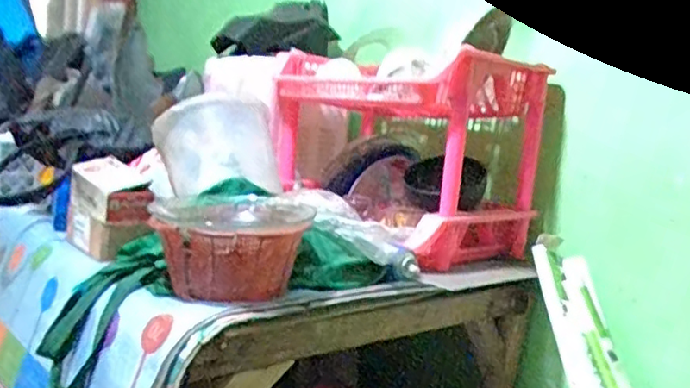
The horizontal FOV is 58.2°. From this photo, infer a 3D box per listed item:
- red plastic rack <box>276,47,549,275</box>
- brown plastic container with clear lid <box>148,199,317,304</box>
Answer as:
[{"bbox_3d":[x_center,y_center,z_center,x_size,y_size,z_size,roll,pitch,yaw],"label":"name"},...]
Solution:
[{"bbox_3d":[0.109,-0.077,1.179,0.342,0.331,0.425,1,7,-39],"label":"red plastic rack"},{"bbox_3d":[-0.149,0.070,0.811,0.196,0.106,0.194,5,6,-8],"label":"brown plastic container with clear lid"}]

